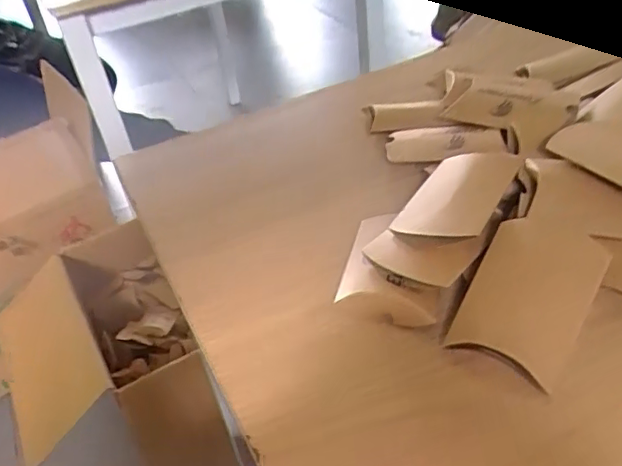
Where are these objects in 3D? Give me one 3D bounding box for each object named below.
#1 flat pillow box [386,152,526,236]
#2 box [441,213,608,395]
[{"bbox_3d":[0.088,-0.023,0.357,0.056,0.018,0.084,-2,37,43],"label":"flat pillow box"},{"bbox_3d":[0.116,0.030,0.304,0.057,0.015,0.087,25,65,20],"label":"box"}]

